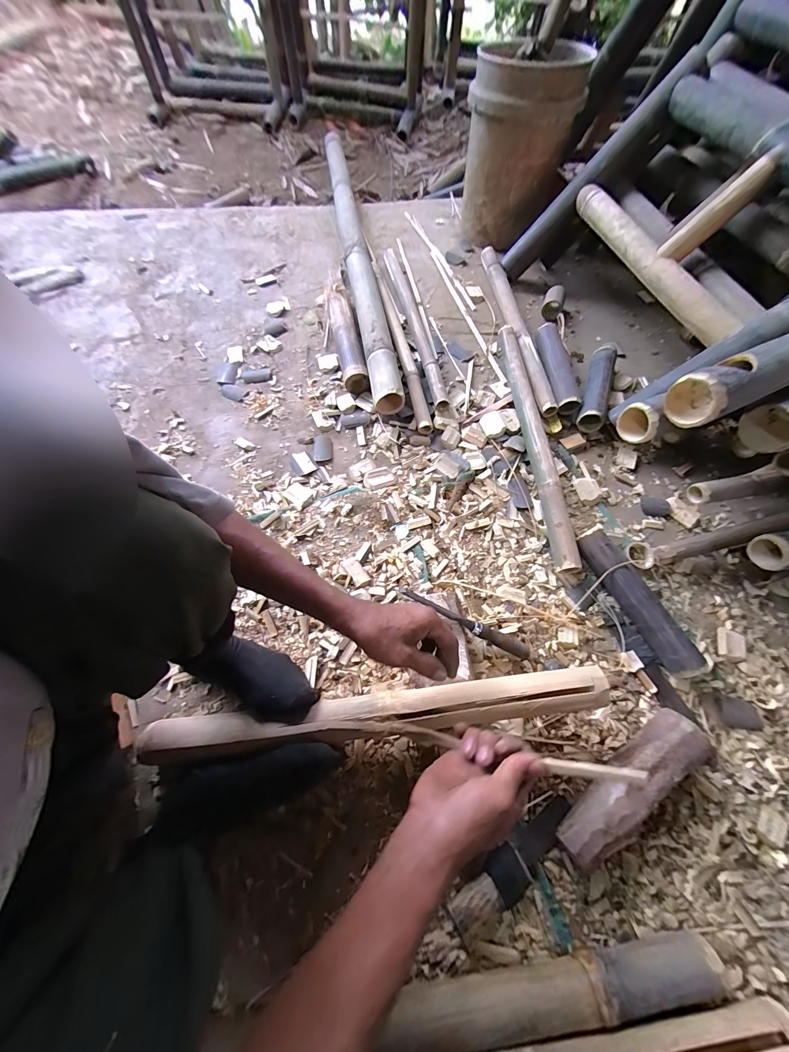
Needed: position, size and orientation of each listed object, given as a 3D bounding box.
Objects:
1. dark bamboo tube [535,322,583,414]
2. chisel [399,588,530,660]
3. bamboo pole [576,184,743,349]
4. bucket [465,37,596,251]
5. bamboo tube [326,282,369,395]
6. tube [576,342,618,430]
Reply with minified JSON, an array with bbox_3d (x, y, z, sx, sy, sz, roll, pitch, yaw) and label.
[{"bbox_3d":[0.398,-0.393,0.833,0.062,0.050,0.272,-1,66,-1],"label":"dark bamboo tube"},{"bbox_3d":[0.119,0.158,0.551,0.238,0.032,0.026,28,68,-3],"label":"chisel"},{"bbox_3d":[0.569,-0.606,0.756,0.051,0.059,0.556,-15,67,-7],"label":"bamboo pole"},{"bbox_3d":[0.352,-1.077,0.984,0.302,0.359,0.297,9,66,4],"label":"bucket"},{"bbox_3d":[-0.128,-0.493,0.869,0.064,0.061,0.362,-12,67,-5],"label":"bamboo tube"},{"bbox_3d":[0.495,-0.346,0.814,0.063,0.054,0.284,19,67,8],"label":"tube"}]

